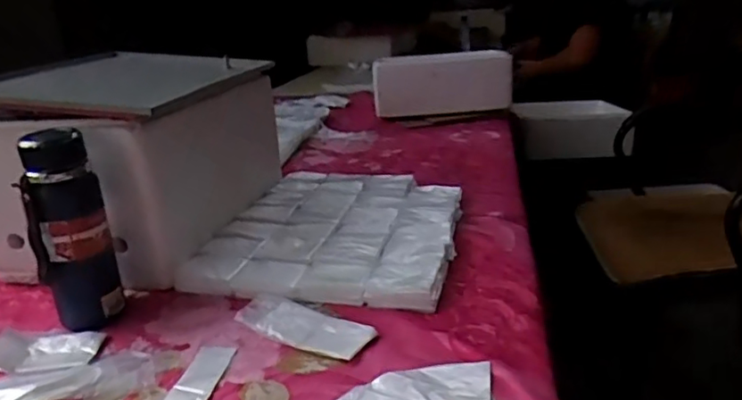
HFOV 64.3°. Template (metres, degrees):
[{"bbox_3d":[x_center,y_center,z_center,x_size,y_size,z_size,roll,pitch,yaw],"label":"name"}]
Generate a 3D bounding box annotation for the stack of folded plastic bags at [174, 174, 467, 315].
[{"bbox_3d":[-0.043,0.043,0.923,0.346,0.029,0.432,4,28,17],"label":"stack of folded plastic bags"}]

